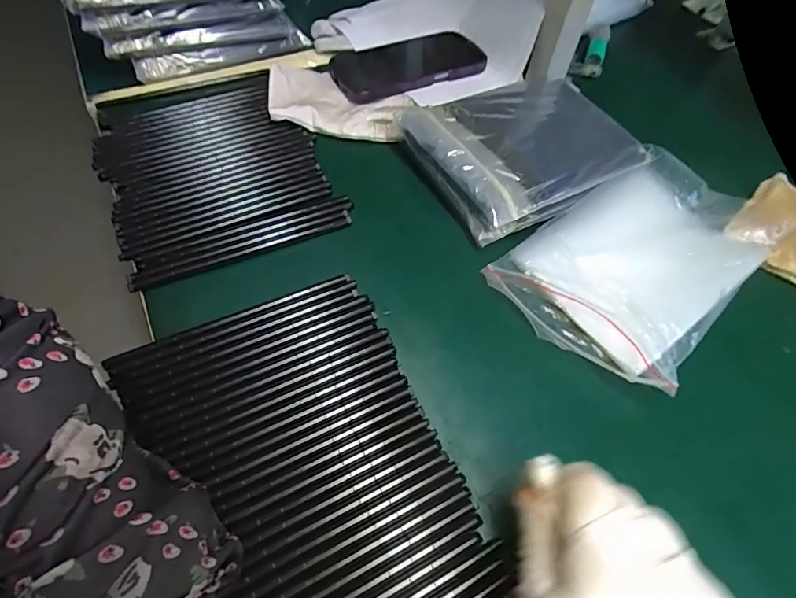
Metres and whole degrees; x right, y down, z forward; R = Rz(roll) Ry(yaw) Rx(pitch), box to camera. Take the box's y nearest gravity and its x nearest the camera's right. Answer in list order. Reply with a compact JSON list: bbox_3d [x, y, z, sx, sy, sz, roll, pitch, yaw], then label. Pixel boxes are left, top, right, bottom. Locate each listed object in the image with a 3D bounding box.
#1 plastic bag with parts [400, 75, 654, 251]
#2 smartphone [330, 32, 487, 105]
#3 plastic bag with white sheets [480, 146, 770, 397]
[{"bbox_3d":[0.115,-0.144,0.414,0.191,0.042,0.150,-25,63,-18],"label":"plastic bag with parts"},{"bbox_3d":[0.012,-0.266,0.501,0.179,0.011,0.088,-24,63,-18],"label":"smartphone"},{"bbox_3d":[0.200,-0.043,0.365,0.234,0.044,0.144,-38,68,-23],"label":"plastic bag with white sheets"}]

